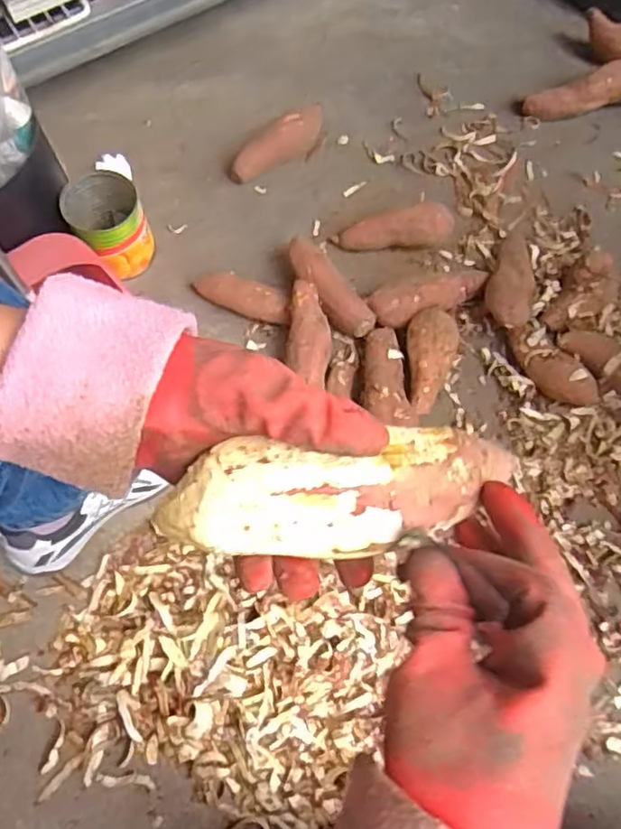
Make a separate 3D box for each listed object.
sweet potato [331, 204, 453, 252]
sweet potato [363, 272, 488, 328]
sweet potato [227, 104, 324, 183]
[{"bbox_3d":[0.123,-0.270,0.909,0.167,0.065,0.048,-2,71,-1],"label":"sweet potato"},{"bbox_3d":[0.168,-0.163,0.866,0.180,0.060,0.059,-18,72,-6],"label":"sweet potato"},{"bbox_3d":[-0.052,-0.415,0.945,0.174,0.054,0.051,-32,74,3],"label":"sweet potato"}]

